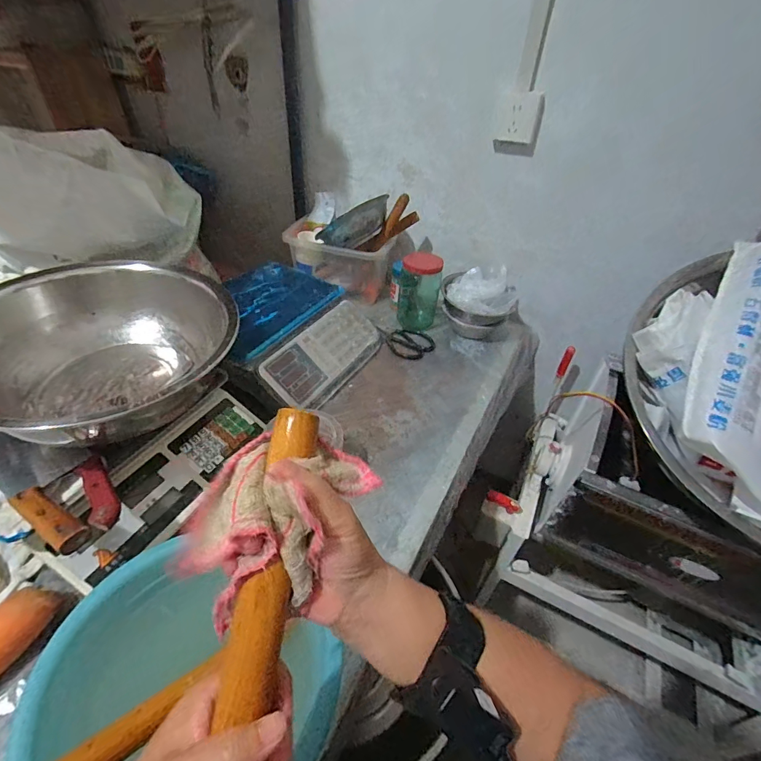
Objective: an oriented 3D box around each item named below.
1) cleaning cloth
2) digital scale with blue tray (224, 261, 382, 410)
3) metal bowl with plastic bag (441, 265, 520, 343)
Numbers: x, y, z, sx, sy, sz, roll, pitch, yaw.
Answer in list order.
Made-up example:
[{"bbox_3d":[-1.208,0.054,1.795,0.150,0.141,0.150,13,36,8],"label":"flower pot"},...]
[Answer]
[{"bbox_3d":[-0.068,0.083,0.266,0.085,0.066,0.122,26,46,22],"label":"cleaning cloth"},{"bbox_3d":[-0.199,-0.109,0.864,0.317,0.106,0.319,22,44,19],"label":"digital scale with blue tray"},{"bbox_3d":[0.248,-0.207,1.009,0.178,0.128,0.194,2,42,-2],"label":"metal bowl with plastic bag"}]

